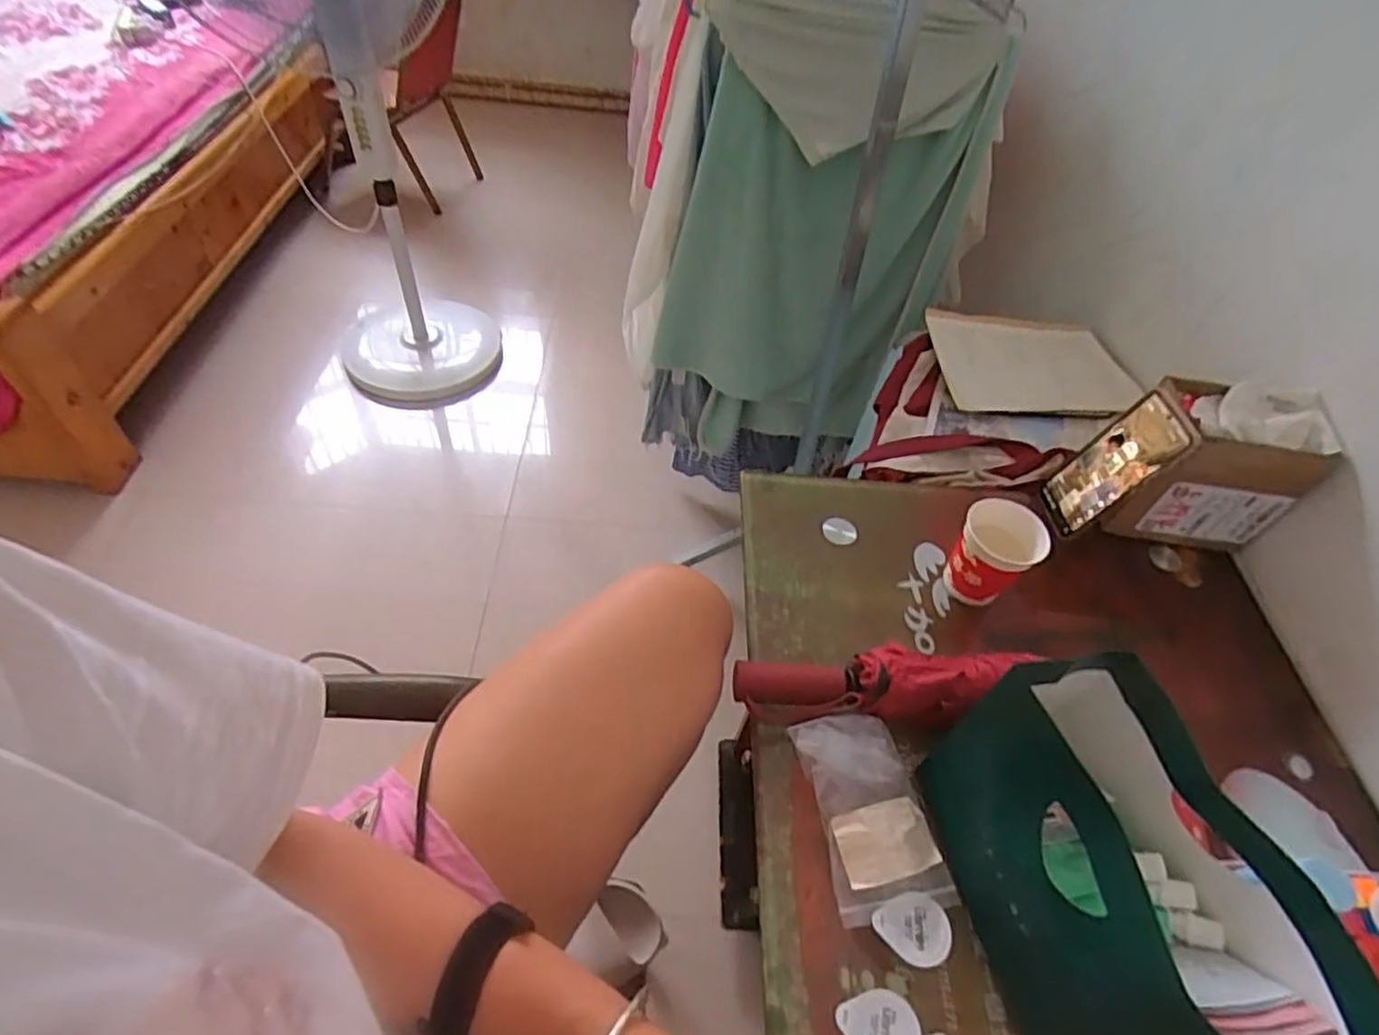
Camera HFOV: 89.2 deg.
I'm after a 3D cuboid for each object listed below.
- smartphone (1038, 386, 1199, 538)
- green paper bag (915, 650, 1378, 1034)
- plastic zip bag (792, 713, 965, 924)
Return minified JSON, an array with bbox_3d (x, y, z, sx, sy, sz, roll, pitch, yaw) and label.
[{"bbox_3d":[0.426,-0.050,0.712,0.015,0.161,0.071,11,52,-21],"label":"smartphone"},{"bbox_3d":[0.259,0.219,0.444,0.112,0.172,0.215,-12,53,-16],"label":"green paper bag"},{"bbox_3d":[0.136,0.219,0.524,0.086,0.023,0.137,-6,57,-14],"label":"plastic zip bag"}]

